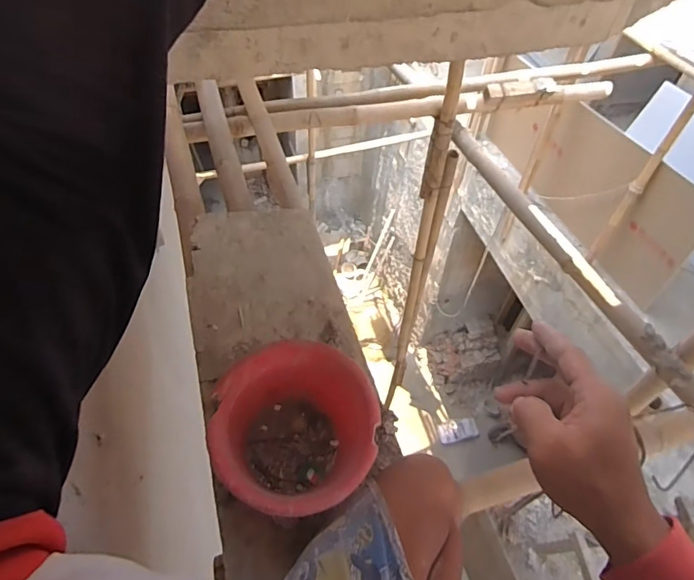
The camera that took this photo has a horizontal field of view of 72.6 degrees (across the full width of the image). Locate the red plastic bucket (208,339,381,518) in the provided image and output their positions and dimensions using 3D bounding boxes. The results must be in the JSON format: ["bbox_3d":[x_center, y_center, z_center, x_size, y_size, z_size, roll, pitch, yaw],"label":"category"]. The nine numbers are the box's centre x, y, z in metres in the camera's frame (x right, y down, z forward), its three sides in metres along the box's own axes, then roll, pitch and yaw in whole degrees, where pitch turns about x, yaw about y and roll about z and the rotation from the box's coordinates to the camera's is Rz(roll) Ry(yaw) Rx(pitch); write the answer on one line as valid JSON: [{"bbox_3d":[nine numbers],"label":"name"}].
[{"bbox_3d":[-0.077,0.236,0.743,0.229,0.173,0.242,2,51,-2],"label":"red plastic bucket"}]

